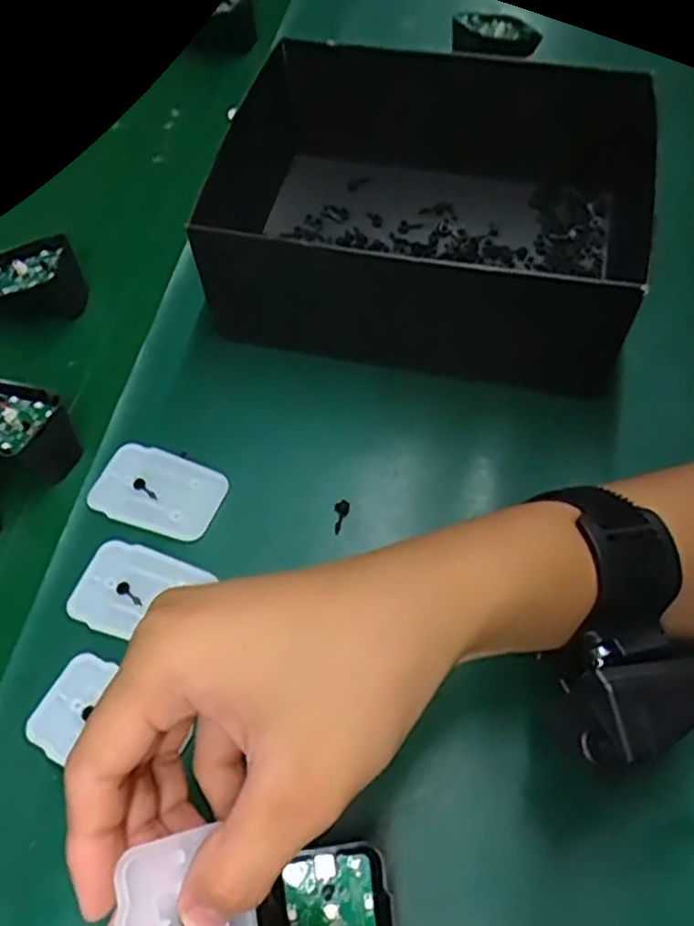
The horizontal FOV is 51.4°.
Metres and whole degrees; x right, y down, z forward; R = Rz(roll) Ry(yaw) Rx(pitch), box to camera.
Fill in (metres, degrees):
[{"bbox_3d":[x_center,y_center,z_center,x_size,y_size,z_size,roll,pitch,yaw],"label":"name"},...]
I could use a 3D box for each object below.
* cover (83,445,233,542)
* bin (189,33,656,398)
[{"bbox_3d":[-0.101,0.015,0.386,0.070,0.004,0.045,17,60,13],"label":"cover"},{"bbox_3d":[0.051,-0.169,0.451,0.252,0.099,0.227,13,59,10],"label":"bin"}]

